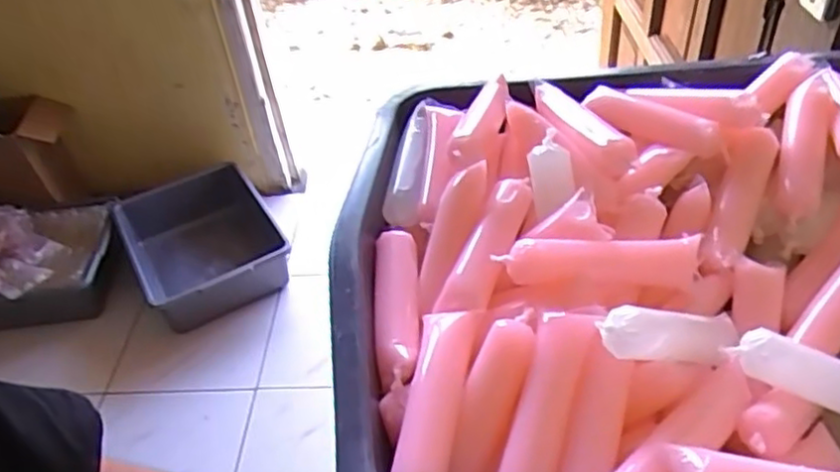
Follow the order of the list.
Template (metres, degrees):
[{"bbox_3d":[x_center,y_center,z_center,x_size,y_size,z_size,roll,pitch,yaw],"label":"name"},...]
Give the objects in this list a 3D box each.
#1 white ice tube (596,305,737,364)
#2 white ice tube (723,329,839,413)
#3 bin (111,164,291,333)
[{"bbox_3d":[0.130,0.053,0.363,0.091,0.024,0.022,7,33,-32],"label":"white ice tube"},{"bbox_3d":[0.217,0.078,0.364,0.112,0.026,0.018,23,46,0],"label":"white ice tube"},{"bbox_3d":[-0.485,0.026,1.599,0.330,0.181,0.398,-24,45,-18],"label":"bin"}]

